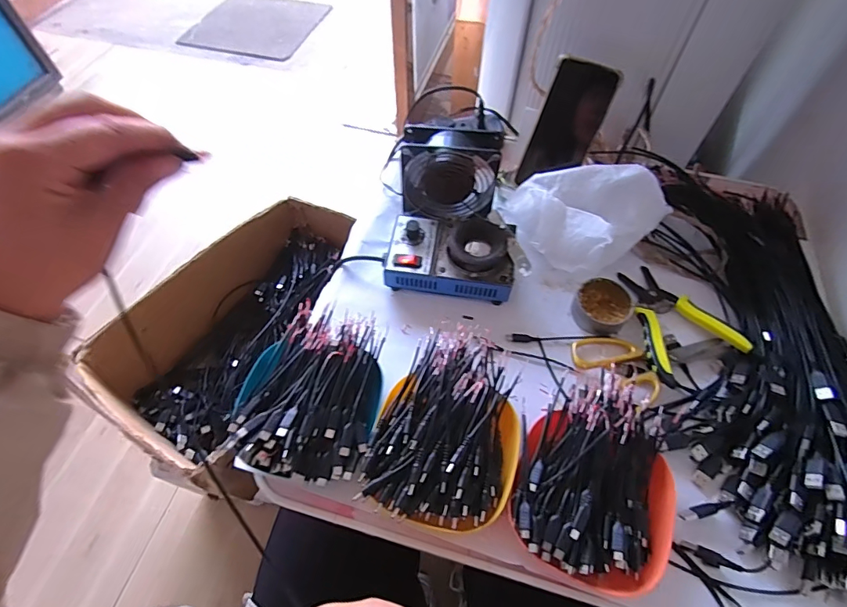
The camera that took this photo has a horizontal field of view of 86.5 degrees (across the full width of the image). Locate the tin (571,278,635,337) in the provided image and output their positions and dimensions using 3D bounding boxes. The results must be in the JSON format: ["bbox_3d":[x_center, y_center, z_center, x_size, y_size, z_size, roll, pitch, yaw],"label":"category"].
[{"bbox_3d":[0.209,0.004,0.528,0.062,0.025,0.059,0,59,0],"label":"tin"}]

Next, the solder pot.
[{"bbox_3d":[0.033,-0.060,0.544,0.152,0.060,0.095,7,59,4],"label":"solder pot"}]

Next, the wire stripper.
[{"bbox_3d":[0.275,0.016,0.519,0.107,0.030,0.143,-22,61,-13],"label":"wire stripper"}]

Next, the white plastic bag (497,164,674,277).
[{"bbox_3d":[0.197,-0.110,0.552,0.168,0.092,0.128,-1,59,-1],"label":"white plastic bag"}]

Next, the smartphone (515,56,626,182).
[{"bbox_3d":[0.180,-0.223,0.572,0.078,0.151,0.013,25,30,13],"label":"smartphone"}]

